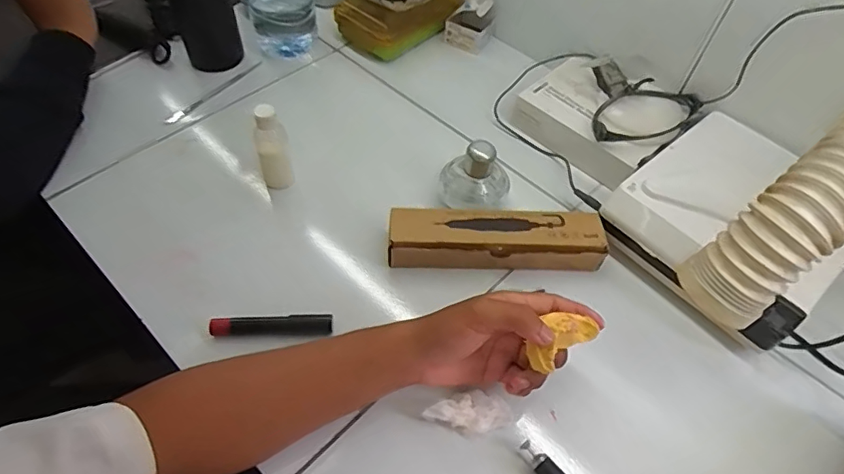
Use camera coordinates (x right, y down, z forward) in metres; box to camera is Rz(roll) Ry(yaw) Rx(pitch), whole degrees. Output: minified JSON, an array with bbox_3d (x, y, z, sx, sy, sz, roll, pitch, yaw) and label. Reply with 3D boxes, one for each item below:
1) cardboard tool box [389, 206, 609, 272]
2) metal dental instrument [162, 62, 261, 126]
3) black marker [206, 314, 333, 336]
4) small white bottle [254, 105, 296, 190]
[{"bbox_3d":[0.074,0.002,0.519,0.208,0.035,0.054,2,54,-3],"label":"cardboard tool box"},{"bbox_3d":[-0.266,-0.188,0.671,0.014,0.009,0.153,31,58,18],"label":"metal dental instrument"},{"bbox_3d":[-0.134,0.079,0.465,0.107,0.014,0.014,-2,54,-5],"label":"black marker"},{"bbox_3d":[-0.154,-0.089,0.534,0.030,0.095,0.029,-15,56,-14],"label":"small white bottle"}]

